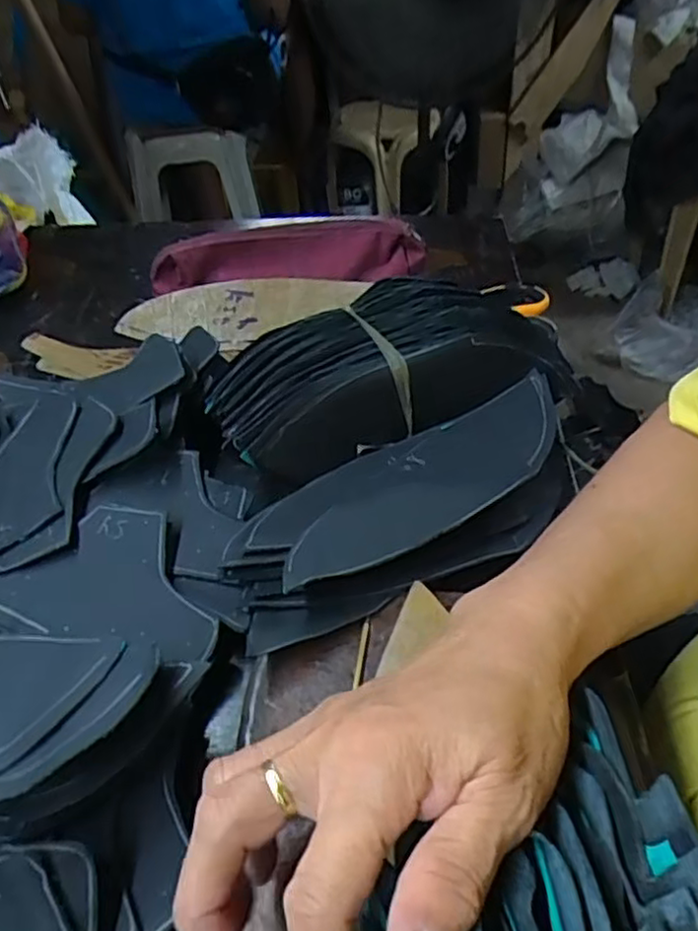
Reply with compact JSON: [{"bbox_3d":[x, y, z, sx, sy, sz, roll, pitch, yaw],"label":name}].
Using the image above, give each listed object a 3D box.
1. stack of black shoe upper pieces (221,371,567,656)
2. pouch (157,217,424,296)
[{"bbox_3d":[0.037,0.018,0.392,0.227,0.032,0.096,-24,47,-19],"label":"stack of black shoe upper pieces"},{"bbox_3d":[-0.052,-0.177,0.576,0.231,0.056,0.037,-7,44,-3],"label":"pouch"}]

